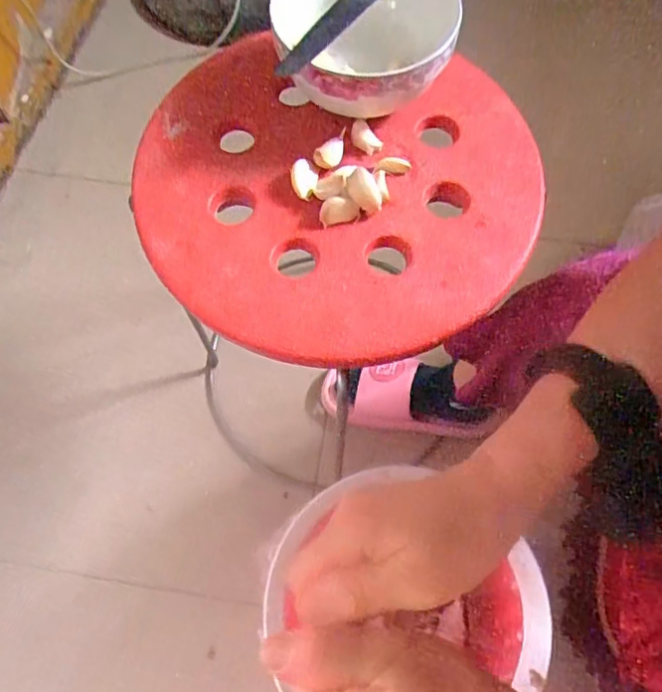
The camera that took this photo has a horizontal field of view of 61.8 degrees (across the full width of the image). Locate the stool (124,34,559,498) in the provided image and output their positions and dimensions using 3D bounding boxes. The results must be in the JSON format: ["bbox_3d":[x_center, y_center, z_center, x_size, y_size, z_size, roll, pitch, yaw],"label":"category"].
[{"bbox_3d":[-0.007,-0.034,0.604,0.282,0.470,0.287,1,67,-1],"label":"stool"}]

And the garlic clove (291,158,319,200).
[{"bbox_3d":[-0.018,-0.117,0.391,0.018,0.016,0.025,-5,67,-4],"label":"garlic clove"}]

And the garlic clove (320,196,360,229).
[{"bbox_3d":[0.005,-0.094,0.386,0.026,0.015,0.015,-13,68,-7],"label":"garlic clove"}]

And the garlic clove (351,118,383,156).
[{"bbox_3d":[0.024,-0.151,0.403,0.016,0.014,0.025,-37,73,-15],"label":"garlic clove"}]

